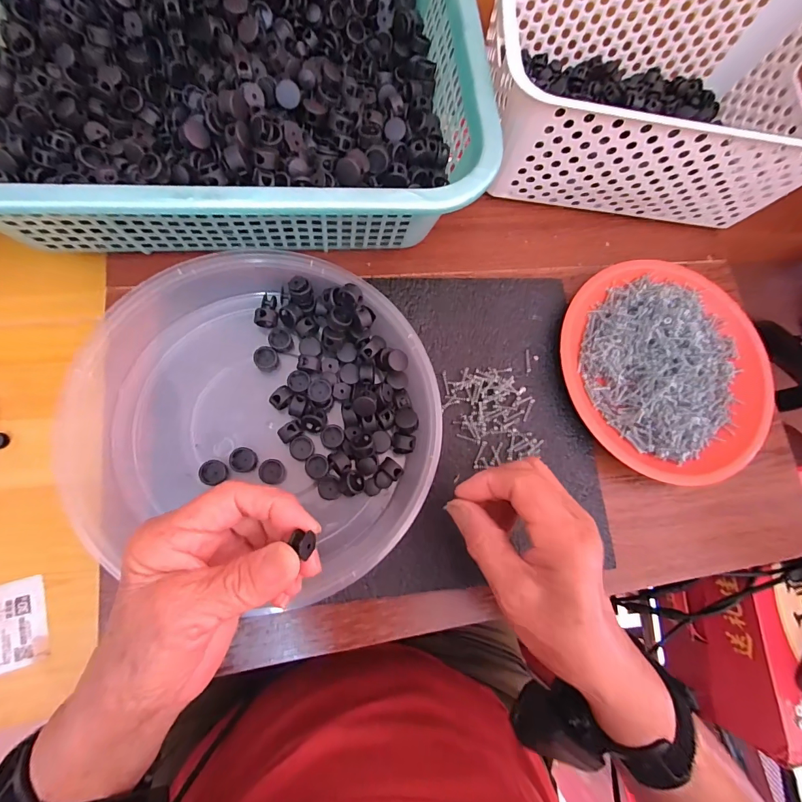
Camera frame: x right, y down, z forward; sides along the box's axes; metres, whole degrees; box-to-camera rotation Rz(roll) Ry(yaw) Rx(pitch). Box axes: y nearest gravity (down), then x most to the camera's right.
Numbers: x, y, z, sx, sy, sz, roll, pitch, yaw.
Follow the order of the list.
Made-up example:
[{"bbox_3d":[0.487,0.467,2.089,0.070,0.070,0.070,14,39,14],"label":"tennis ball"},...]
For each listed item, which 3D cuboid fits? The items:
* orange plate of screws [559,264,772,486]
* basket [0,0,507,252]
[{"bbox_3d":[0.235,-0.032,0.342,0.177,0.020,0.194,-40,86,-14],"label":"orange plate of screws"},{"bbox_3d":[-0.135,-0.259,0.290,0.375,0.094,0.289,-5,79,-9],"label":"basket"}]

